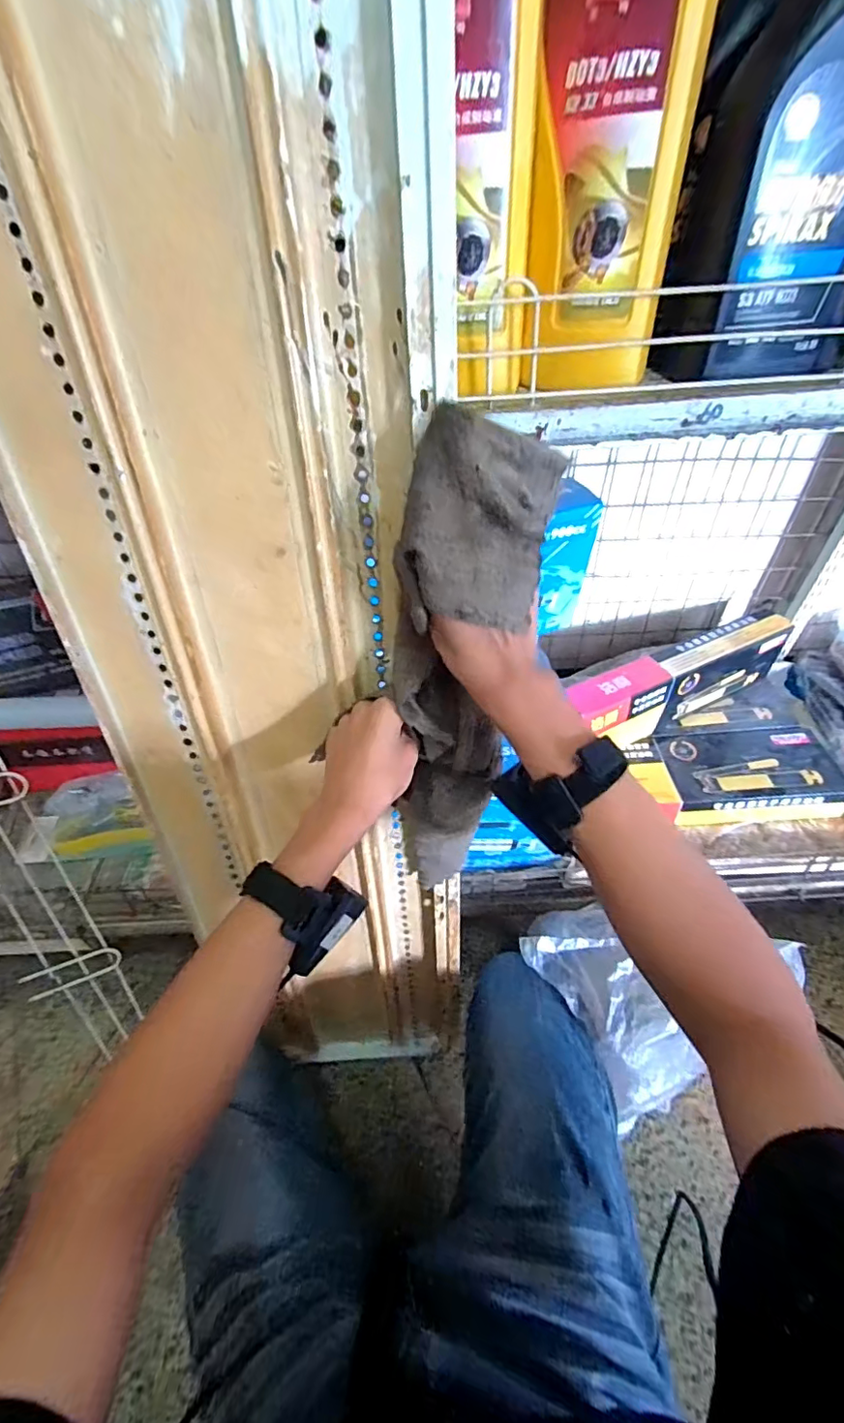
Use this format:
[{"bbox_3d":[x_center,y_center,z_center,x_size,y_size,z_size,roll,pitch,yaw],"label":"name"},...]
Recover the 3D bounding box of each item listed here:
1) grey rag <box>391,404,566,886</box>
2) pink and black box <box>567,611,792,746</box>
[{"bbox_3d":[0.021,-0.005,0.460,0.095,0.428,0.102,-29,52,-33],"label":"grey rag"},{"bbox_3d":[0.434,-0.043,0.911,0.419,0.147,0.079,-20,49,-16],"label":"pink and black box"}]

